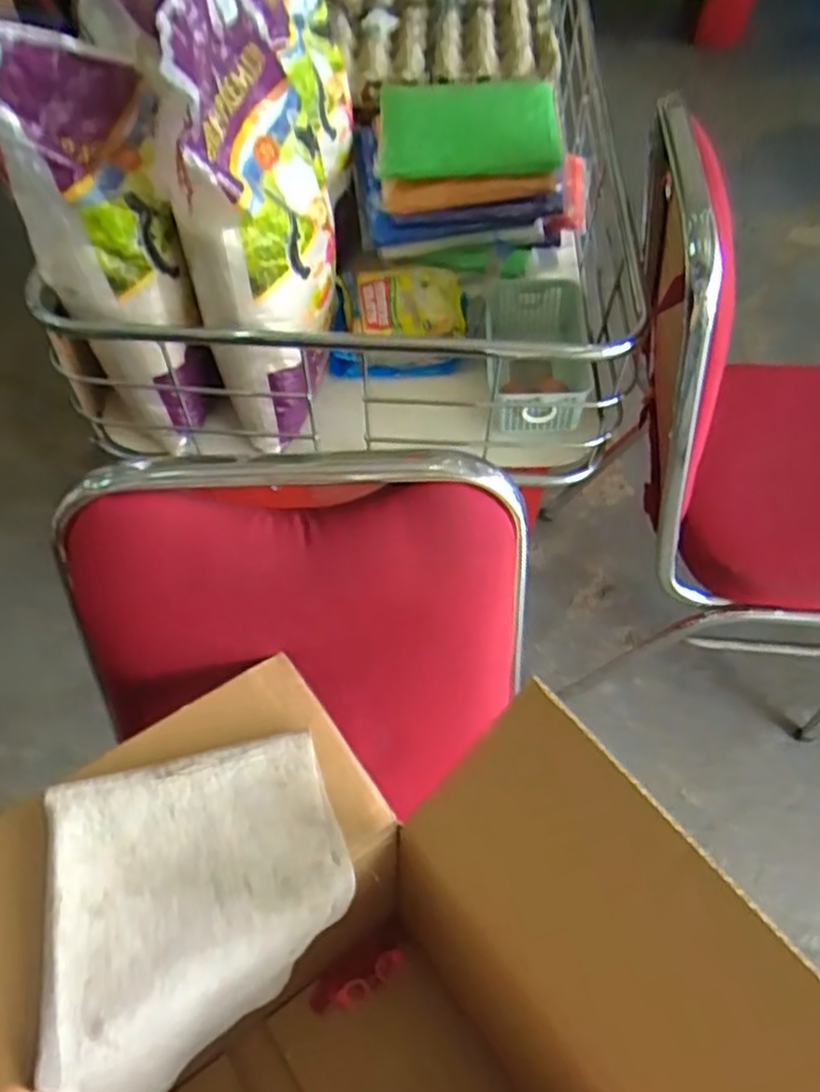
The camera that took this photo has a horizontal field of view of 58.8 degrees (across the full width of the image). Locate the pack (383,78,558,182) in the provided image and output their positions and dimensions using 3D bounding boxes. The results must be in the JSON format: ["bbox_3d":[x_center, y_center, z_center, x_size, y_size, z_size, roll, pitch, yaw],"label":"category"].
[{"bbox_3d":[0.069,-0.514,0.892,0.223,0.050,0.152,-6,56,-5],"label":"pack"}]

